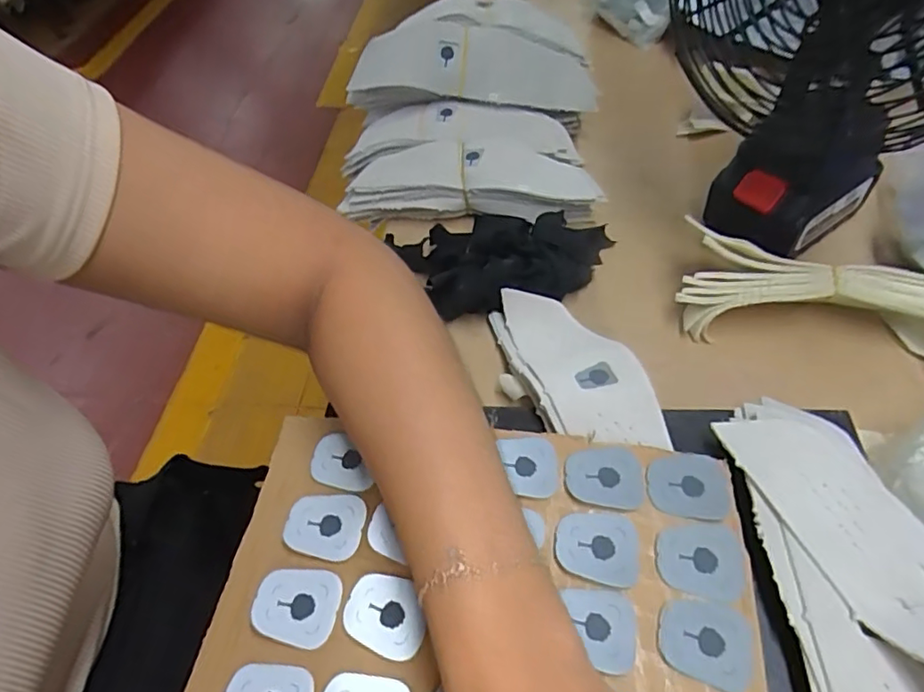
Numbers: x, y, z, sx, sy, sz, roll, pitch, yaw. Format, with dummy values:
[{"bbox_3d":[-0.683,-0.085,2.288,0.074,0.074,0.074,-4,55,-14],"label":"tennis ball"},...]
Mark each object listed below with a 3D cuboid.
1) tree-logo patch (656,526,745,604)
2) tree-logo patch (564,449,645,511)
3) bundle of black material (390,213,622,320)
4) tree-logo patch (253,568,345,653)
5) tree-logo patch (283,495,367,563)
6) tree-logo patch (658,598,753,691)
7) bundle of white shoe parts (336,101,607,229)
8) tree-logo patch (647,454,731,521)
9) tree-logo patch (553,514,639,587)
[{"bbox_3d":[0.111,0.099,0.267,0.038,0.004,0.032,7,53,11],"label":"tree-logo patch"},{"bbox_3d":[0.073,0.066,0.295,0.039,0.004,0.032,6,53,10],"label":"tree-logo patch"},{"bbox_3d":[0.038,-0.066,0.430,0.164,0.045,0.091,-10,52,-2],"label":"bundle of black material"},{"bbox_3d":[-0.077,0.121,0.269,0.037,0.006,0.033,6,53,10],"label":"tree-logo patch"},{"bbox_3d":[-0.070,0.090,0.292,0.039,0.004,0.032,6,53,11],"label":"tree-logo patch"},{"bbox_3d":[0.106,0.128,0.250,0.038,0.004,0.032,16,59,14],"label":"tree-logo patch"},{"bbox_3d":[0.000,-0.157,0.501,0.231,0.053,0.122,7,53,11],"label":"bundle of white shoe parts"},{"bbox_3d":[0.115,0.069,0.289,0.040,0.004,0.035,3,52,8],"label":"tree-logo patch"},{"bbox_3d":[0.065,0.095,0.274,0.038,0.004,0.032,8,53,12],"label":"tree-logo patch"}]

